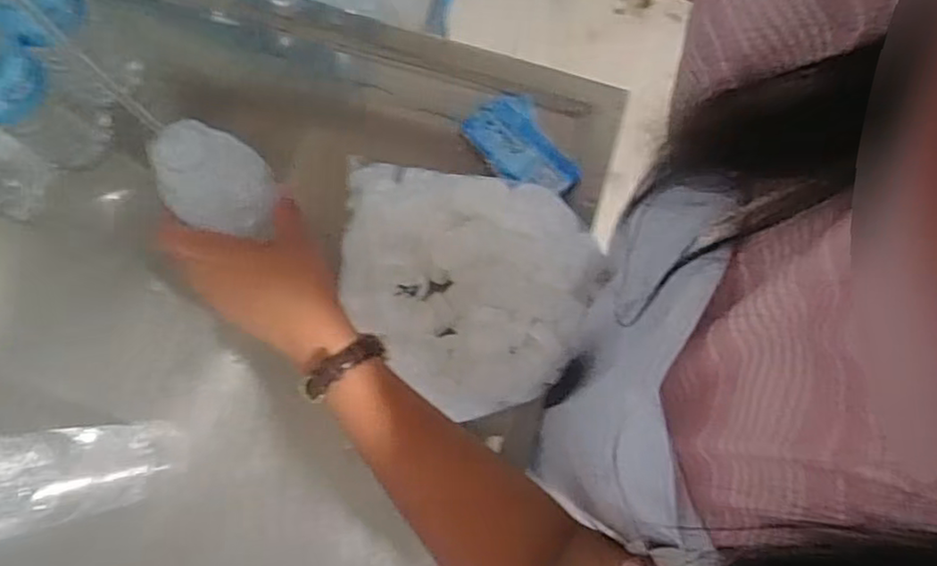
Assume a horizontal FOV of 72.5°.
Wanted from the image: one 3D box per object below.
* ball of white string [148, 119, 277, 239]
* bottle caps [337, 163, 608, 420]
[{"bbox_3d":[-0.150,-0.062,0.386,0.045,0.084,0.047,2,79,-1],"label":"ball of white string"},{"bbox_3d":[0.000,0.007,0.516,0.210,0.057,0.195,5,79,0],"label":"bottle caps"}]

